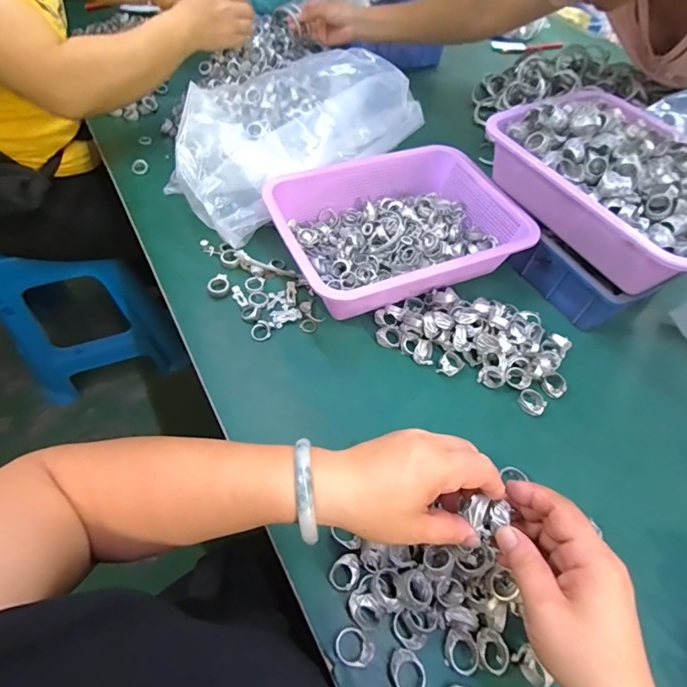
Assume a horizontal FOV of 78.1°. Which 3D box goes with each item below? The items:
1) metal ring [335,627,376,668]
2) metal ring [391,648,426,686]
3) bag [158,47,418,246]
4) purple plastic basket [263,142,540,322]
[{"bbox_3d":[0.008,0.237,0.328,0.029,0.014,0.024,33,59,17],"label":"metal ring"},{"bbox_3d":[0.048,0.250,0.322,0.024,0.013,0.030,-5,56,-9],"label":"metal ring"},{"bbox_3d":[-0.087,-0.307,0.627,0.356,0.123,0.227,-31,64,-23],"label":"bag"},{"bbox_3d":[0.067,-0.150,0.557,0.305,0.076,0.224,-17,59,-16],"label":"purple plastic basket"}]

